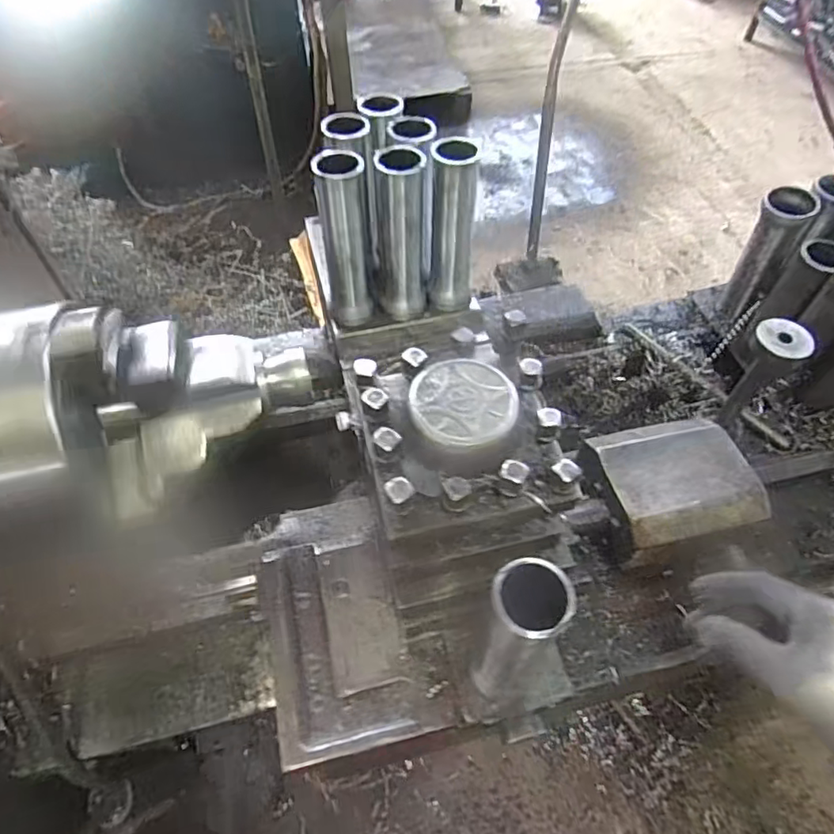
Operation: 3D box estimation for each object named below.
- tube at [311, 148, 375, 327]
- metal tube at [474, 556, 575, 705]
[{"bbox_3d":[-0.078,-0.190,0.640,0.048,0.188,0.053,-8,56,-6],"label":"tube"},{"bbox_3d":[0.074,0.170,0.449,0.053,0.197,0.059,29,60,18],"label":"metal tube"}]

